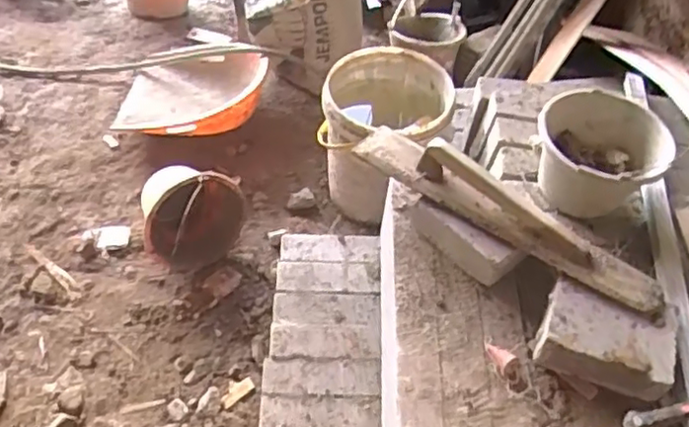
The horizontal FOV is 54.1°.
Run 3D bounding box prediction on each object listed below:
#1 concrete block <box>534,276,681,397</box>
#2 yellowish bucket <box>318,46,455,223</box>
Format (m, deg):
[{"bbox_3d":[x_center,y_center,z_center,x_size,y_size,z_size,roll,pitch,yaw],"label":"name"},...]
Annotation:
[{"bbox_3d":[0.422,0.212,1.104,0.204,0.081,0.147,20,50,11],"label":"concrete block"},{"bbox_3d":[0.091,-0.195,1.709,0.284,0.373,0.298,3,49,-4],"label":"yellowish bucket"}]

